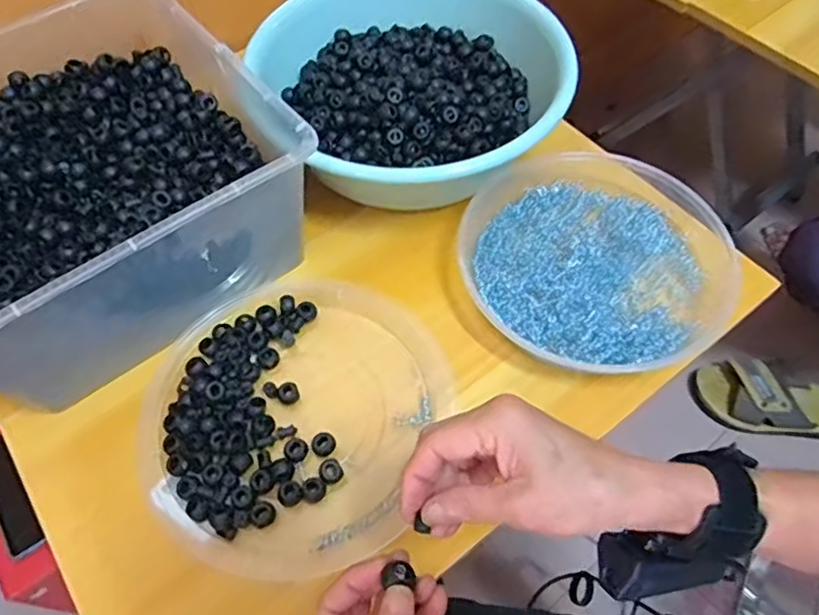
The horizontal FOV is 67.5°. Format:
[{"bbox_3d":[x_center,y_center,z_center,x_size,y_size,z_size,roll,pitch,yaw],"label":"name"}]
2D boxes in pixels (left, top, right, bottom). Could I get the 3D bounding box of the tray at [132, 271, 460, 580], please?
[{"bbox_3d":[-0.092,0.074,0.484,0.222,0.020,0.236,0,58,1],"label":"tray"}]

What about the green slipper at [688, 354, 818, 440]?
[{"bbox_3d":[0.602,0.149,0.984,0.272,0.064,0.124,14,60,9],"label":"green slipper"}]

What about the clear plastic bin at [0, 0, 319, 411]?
[{"bbox_3d":[-0.284,-0.095,0.507,0.326,0.128,0.299,-35,64,-19],"label":"clear plastic bin"}]

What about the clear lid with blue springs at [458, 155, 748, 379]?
[{"bbox_3d":[0.162,-0.044,0.542,0.229,0.037,0.229,0,58,1],"label":"clear lid with blue springs"}]

